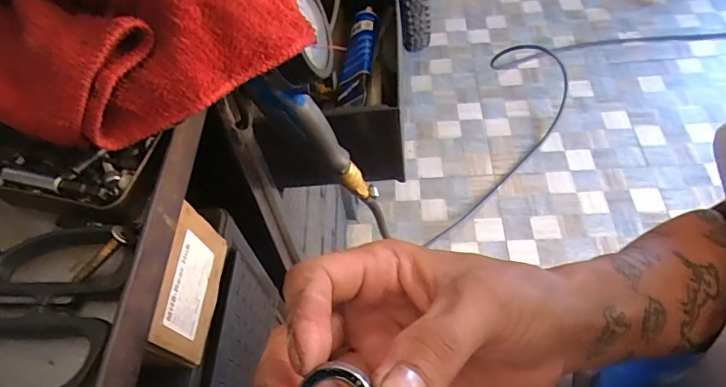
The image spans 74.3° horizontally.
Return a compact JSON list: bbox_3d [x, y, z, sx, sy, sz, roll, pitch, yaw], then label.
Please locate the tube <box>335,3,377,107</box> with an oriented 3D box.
[{"bbox_3d":[-0.005,-0.180,0.629,0.041,0.029,0.167,4,56,9],"label":"tube"}]

